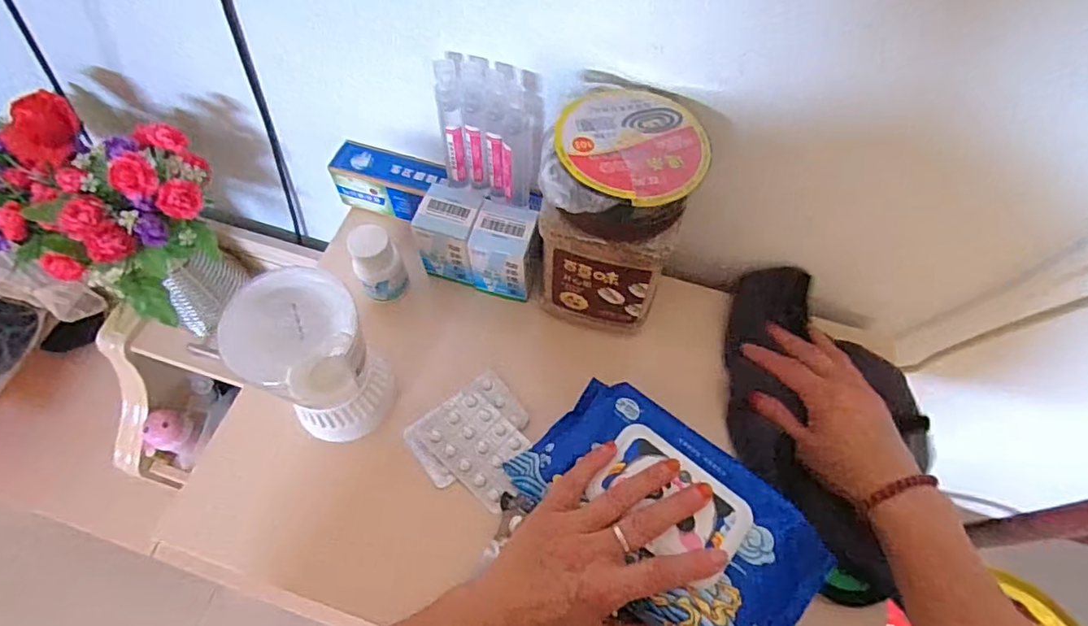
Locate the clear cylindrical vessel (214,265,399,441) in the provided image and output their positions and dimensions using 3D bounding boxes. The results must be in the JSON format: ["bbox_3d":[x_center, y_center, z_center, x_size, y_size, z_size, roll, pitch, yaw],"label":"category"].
[{"bbox_3d":[-0.153,0.029,0.379,0.081,0.117,0.076,0,63,-1],"label":"clear cylindrical vessel"}]

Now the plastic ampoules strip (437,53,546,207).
[{"bbox_3d":[-0.037,-0.129,0.421,0.075,0.110,0.024,21,54,11],"label":"plastic ampoules strip"}]

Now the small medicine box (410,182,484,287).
[{"bbox_3d":[-0.074,-0.066,0.465,0.045,0.066,0.055,13,64,6],"label":"small medicine box"}]

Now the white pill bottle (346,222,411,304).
[{"bbox_3d":[-0.131,-0.036,0.450,0.034,0.074,0.030,-26,66,-13],"label":"white pill bottle"}]

